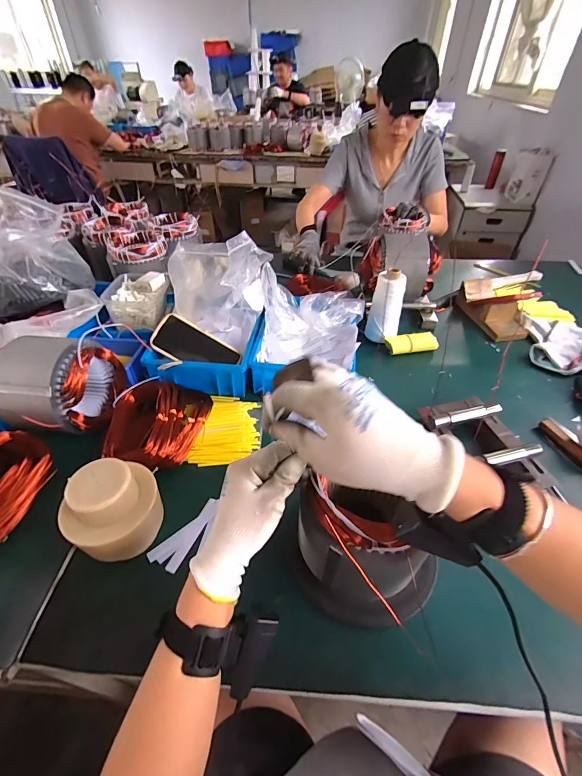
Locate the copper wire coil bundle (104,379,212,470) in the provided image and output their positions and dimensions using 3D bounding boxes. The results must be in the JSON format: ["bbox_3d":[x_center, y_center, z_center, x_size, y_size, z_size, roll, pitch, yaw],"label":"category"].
[{"bbox_3d":[-0.231,0.064,0.611,0.155,0.073,0.186,2,43,2],"label":"copper wire coil bundle"}]

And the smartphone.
[{"bbox_3d":[-0.188,-0.079,0.689,0.165,0.008,0.080,29,71,-7],"label":"smartphone"}]

